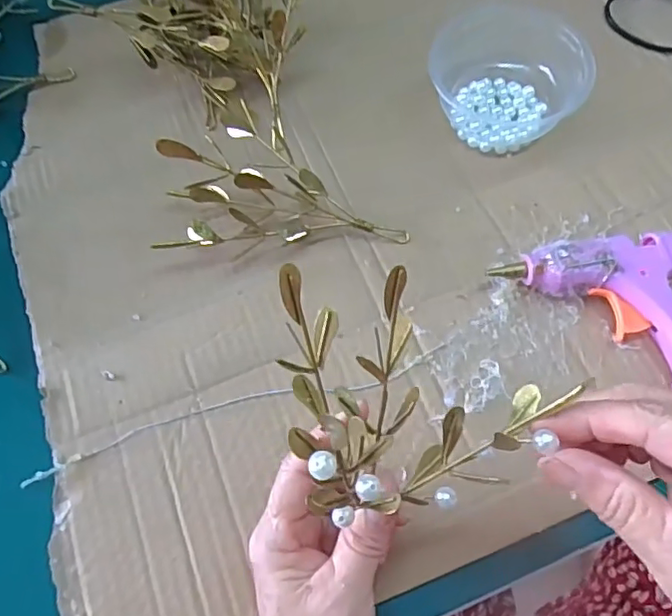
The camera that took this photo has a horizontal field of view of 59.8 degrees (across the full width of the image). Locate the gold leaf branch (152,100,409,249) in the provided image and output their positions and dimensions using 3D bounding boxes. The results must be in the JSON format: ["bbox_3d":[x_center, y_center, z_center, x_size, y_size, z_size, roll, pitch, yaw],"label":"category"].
[{"bbox_3d":[-0.035,-0.073,0.376,0.160,0.077,0.050,-6,67,-4],"label":"gold leaf branch"}]

